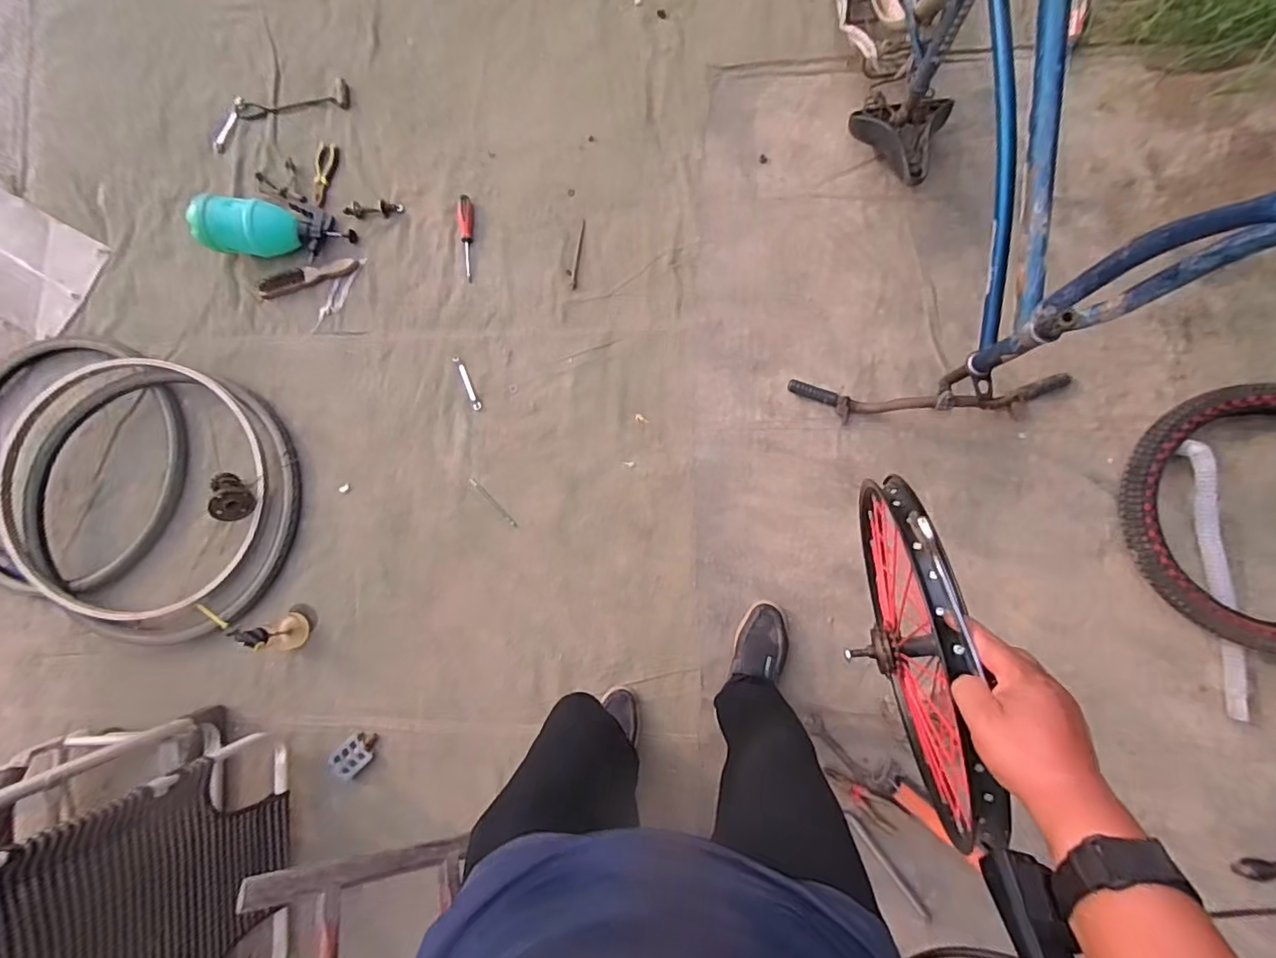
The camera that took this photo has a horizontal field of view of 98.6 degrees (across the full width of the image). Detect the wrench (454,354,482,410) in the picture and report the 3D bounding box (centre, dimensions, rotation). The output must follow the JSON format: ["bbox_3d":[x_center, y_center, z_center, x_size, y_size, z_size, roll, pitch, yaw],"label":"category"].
[{"bbox_3d":[-0.400,-0.226,1.284,0.020,0.011,0.143,-25,84,1],"label":"wrench"}]

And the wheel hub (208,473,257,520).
[{"bbox_3d":[-0.934,0.040,1.267,0.069,0.069,0.111,0,86,4],"label":"wheel hub"}]

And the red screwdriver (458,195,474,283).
[{"bbox_3d":[-0.410,-0.570,1.297,0.035,0.027,0.193,2,85,4],"label":"red screwdriver"}]

